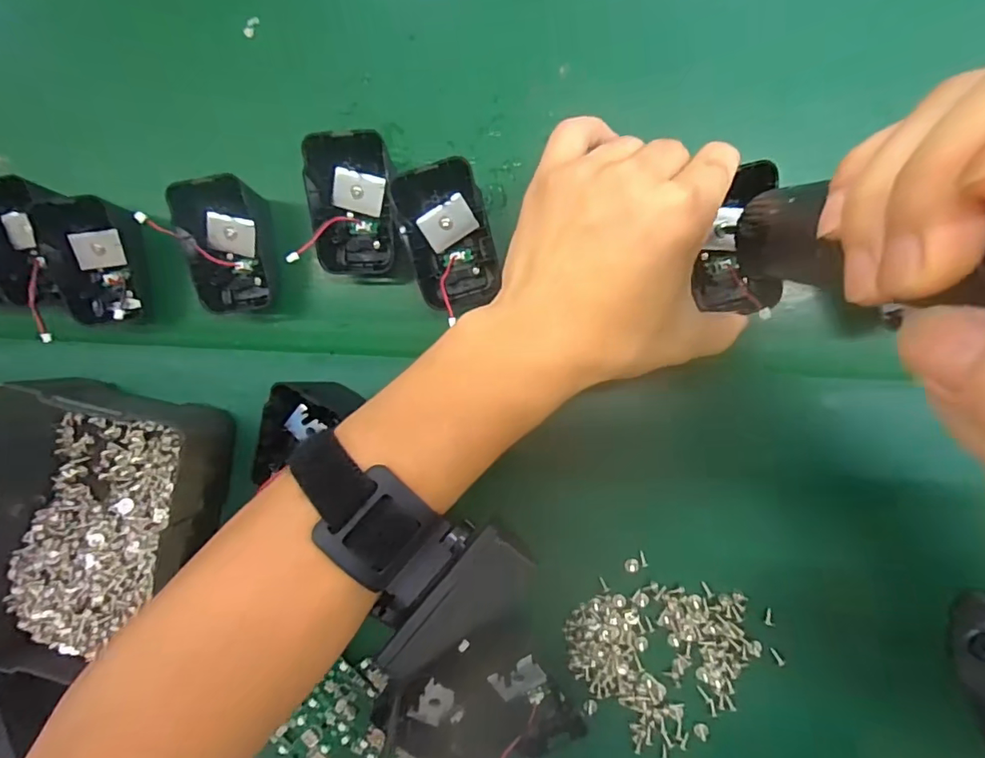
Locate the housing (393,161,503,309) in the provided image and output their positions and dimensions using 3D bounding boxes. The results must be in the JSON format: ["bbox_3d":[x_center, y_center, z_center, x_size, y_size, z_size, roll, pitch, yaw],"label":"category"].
[{"bbox_3d":[-0.022,-0.071,0.274,0.043,0.026,0.070,-14,96,6],"label":"housing"}]

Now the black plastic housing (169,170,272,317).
[{"bbox_3d":[-0.146,-0.073,0.294,0.049,0.032,0.068,-3,97,4],"label":"black plastic housing"}]

